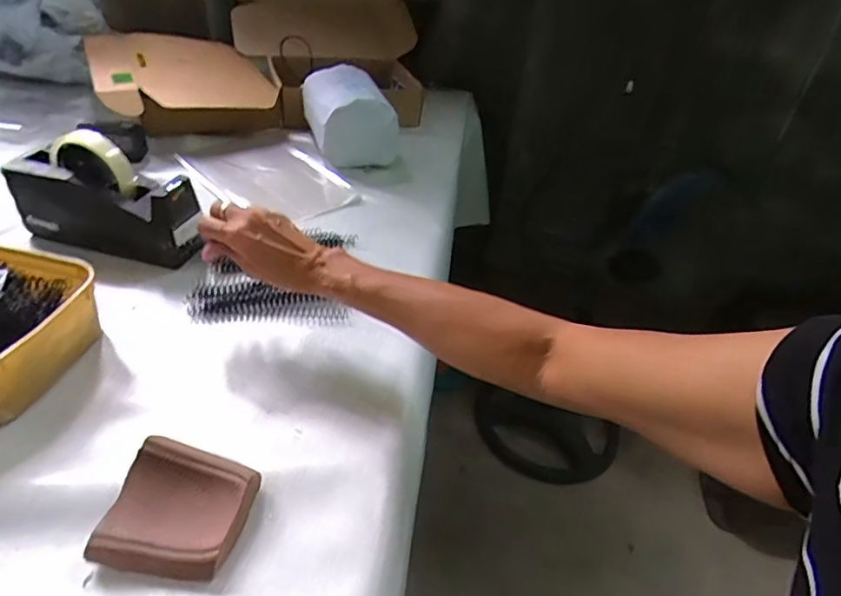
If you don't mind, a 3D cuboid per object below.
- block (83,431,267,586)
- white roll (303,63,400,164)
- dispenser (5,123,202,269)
[{"bbox_3d":[-0.168,0.148,0.368,0.088,0.029,0.082,10,38,4],"label":"block"},{"bbox_3d":[-0.117,-0.304,0.873,0.128,0.116,0.176,-9,41,-19],"label":"white roll"},{"bbox_3d":[-0.358,-0.115,0.596,0.203,0.130,0.069,13,39,8],"label":"dispenser"}]

